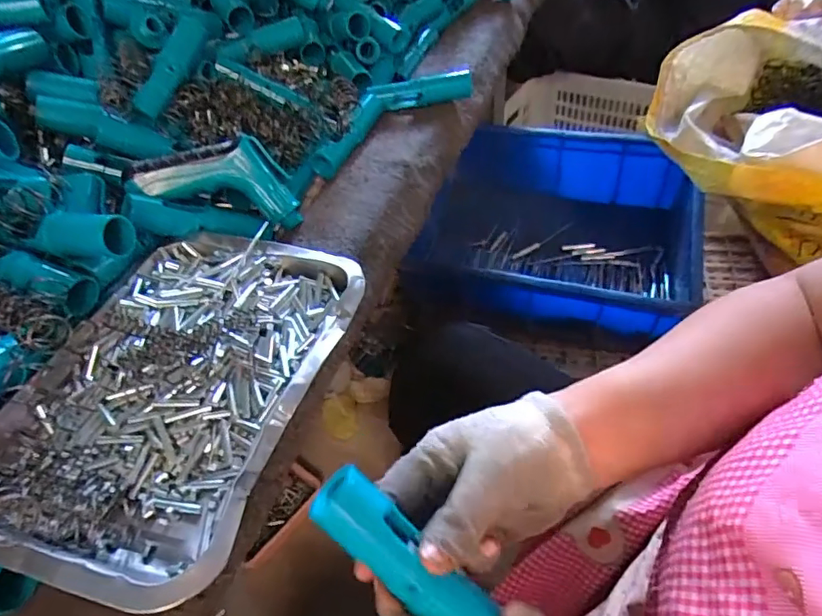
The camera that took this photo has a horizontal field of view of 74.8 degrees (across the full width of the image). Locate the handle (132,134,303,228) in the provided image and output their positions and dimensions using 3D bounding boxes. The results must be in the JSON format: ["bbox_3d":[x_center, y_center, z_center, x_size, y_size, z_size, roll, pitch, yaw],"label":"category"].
[{"bbox_3d":[-0.160,-0.112,0.458,0.130,0.052,0.039,7,43,-19],"label":"handle"}]

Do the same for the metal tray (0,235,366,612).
[{"bbox_3d":[-0.148,0.045,0.348,0.179,0.046,0.255,9,49,15],"label":"metal tray"}]

